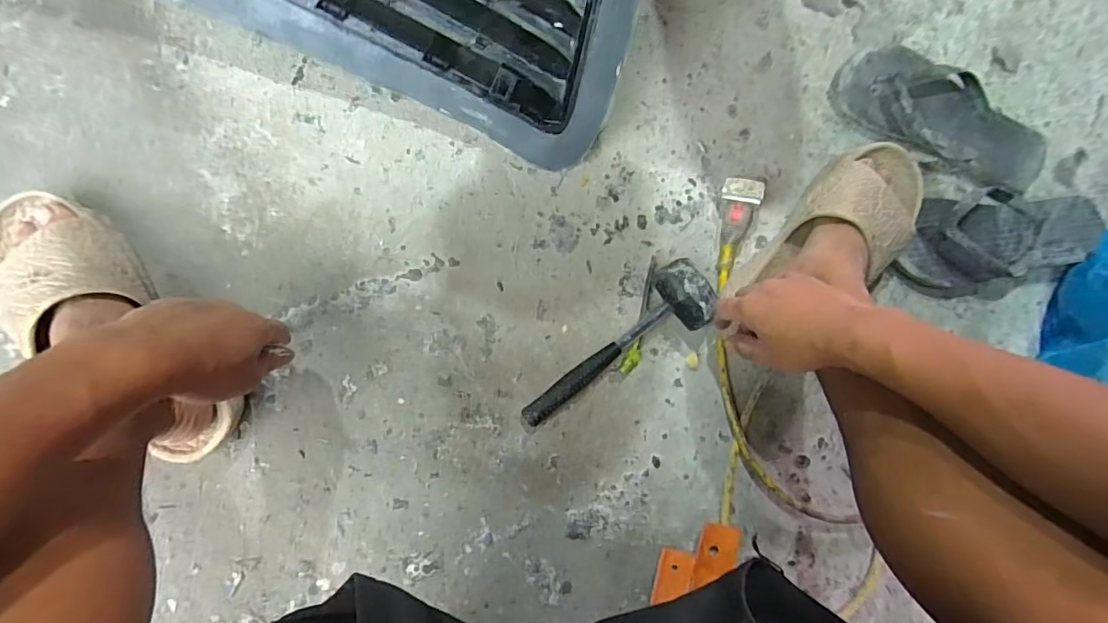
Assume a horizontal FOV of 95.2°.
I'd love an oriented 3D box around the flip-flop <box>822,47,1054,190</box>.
[{"bbox_3d":[0.486,-0.244,0.628,0.288,0.038,0.115,24,84,-5],"label":"flip-flop"}]

